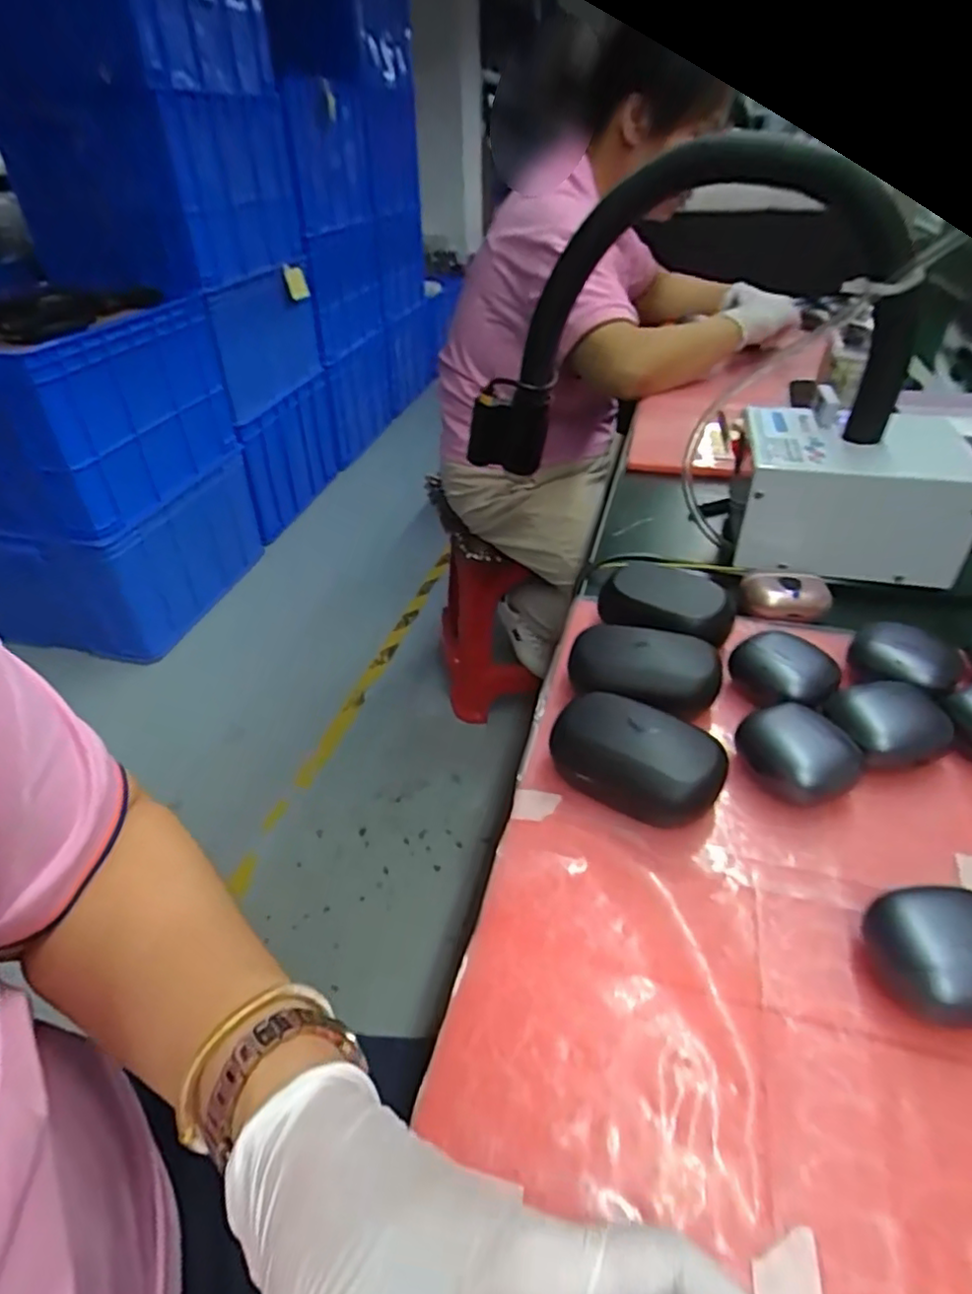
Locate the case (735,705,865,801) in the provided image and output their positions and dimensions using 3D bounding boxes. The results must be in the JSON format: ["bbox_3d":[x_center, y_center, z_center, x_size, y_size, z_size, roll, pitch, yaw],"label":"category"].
[{"bbox_3d":[0.161,0.055,0.330,0.043,0.031,0.049,-21,41,-20],"label":"case"}]

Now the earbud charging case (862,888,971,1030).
[{"bbox_3d":[0.179,0.121,0.248,0.054,0.030,0.048,-7,38,-4],"label":"earbud charging case"}]

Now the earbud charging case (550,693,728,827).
[{"bbox_3d":[0.077,0.058,0.330,0.084,0.037,0.052,21,45,28],"label":"earbud charging case"}]

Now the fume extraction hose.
[{"bbox_3d":[0.138,-0.237,0.492,0.324,0.230,0.102,6,39,9],"label":"fume extraction hose"}]

